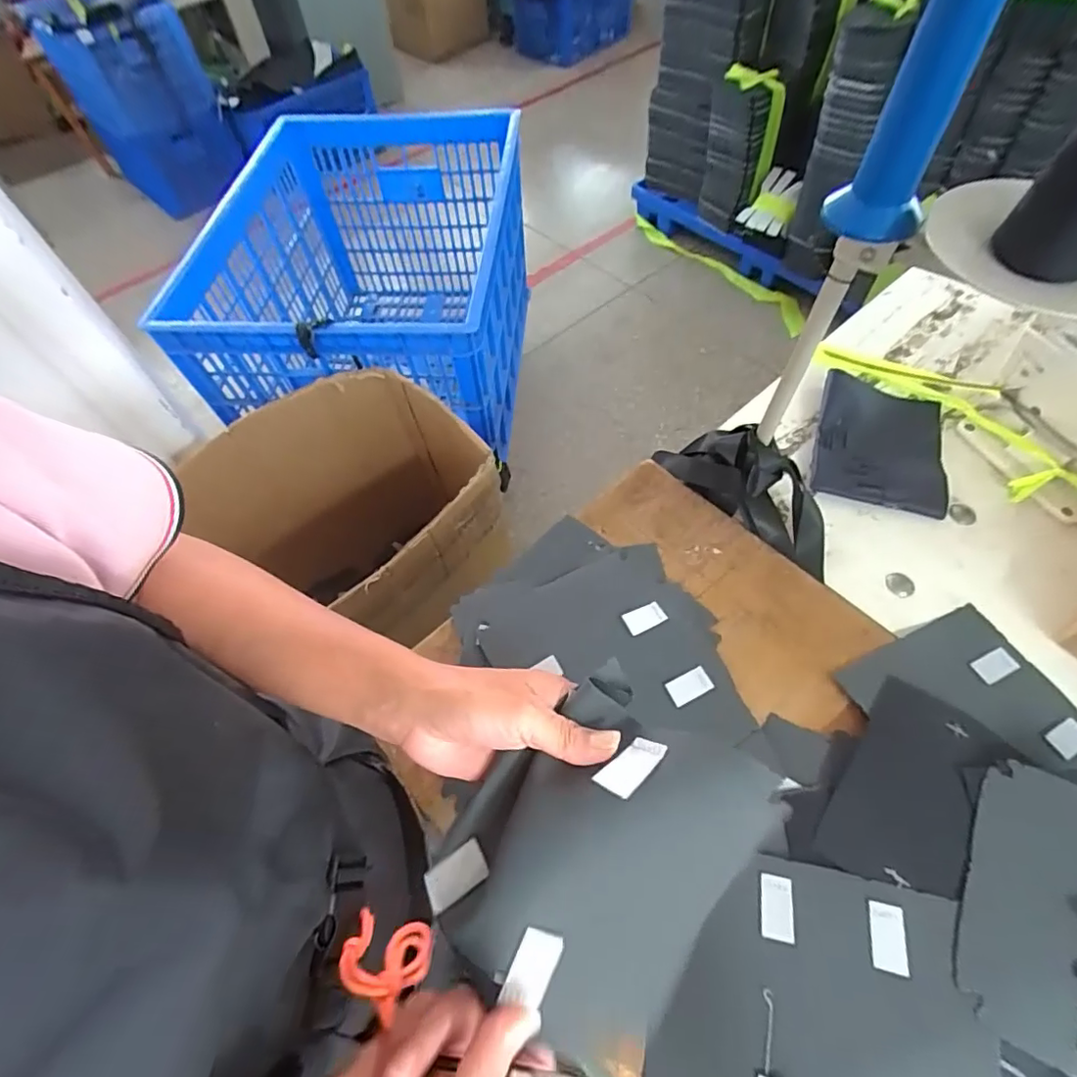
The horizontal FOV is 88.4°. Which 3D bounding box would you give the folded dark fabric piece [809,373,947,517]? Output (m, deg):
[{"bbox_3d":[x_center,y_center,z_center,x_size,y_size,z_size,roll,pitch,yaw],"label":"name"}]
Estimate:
[{"bbox_3d":[0.357,-0.102,0.579,0.123,0.018,0.156,13,60,12],"label":"folded dark fabric piece"}]

